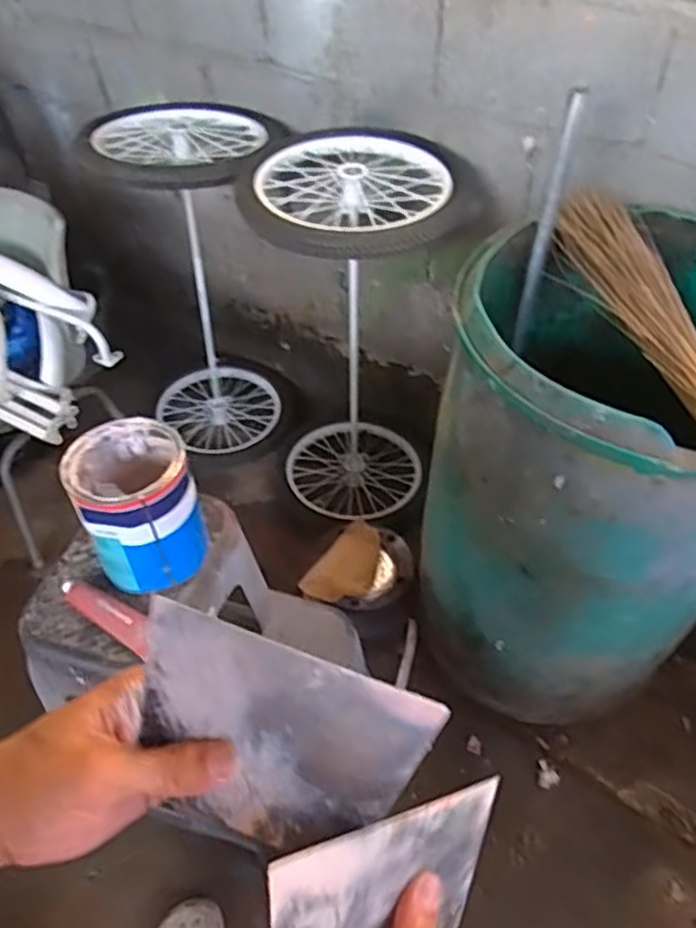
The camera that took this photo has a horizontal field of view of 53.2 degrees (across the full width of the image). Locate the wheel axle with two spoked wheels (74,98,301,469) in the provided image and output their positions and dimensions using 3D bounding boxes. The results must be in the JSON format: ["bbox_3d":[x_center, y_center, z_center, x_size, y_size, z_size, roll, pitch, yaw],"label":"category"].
[{"bbox_3d":[-0.366,-0.437,1.814,0.437,0.860,0.439,-1,48,0],"label":"wheel axle with two spoked wheels"}]

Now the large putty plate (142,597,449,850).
[{"bbox_3d":[-0.037,0.135,0.335,0.140,0.096,0.004,19,8,6],"label":"large putty plate"}]

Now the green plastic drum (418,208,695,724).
[{"bbox_3d":[0.426,0.046,1.304,0.533,0.820,0.557,17,51,16],"label":"green plastic drum"}]

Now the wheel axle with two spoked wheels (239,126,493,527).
[{"bbox_3d":[0.032,-0.257,1.637,0.441,0.872,0.421,10,49,10],"label":"wheel axle with two spoked wheels"}]

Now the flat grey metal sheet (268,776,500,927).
[{"bbox_3d":[0.019,0.219,0.348,0.139,0.095,0.006,0,10,-36],"label":"flat grey metal sheet"}]

